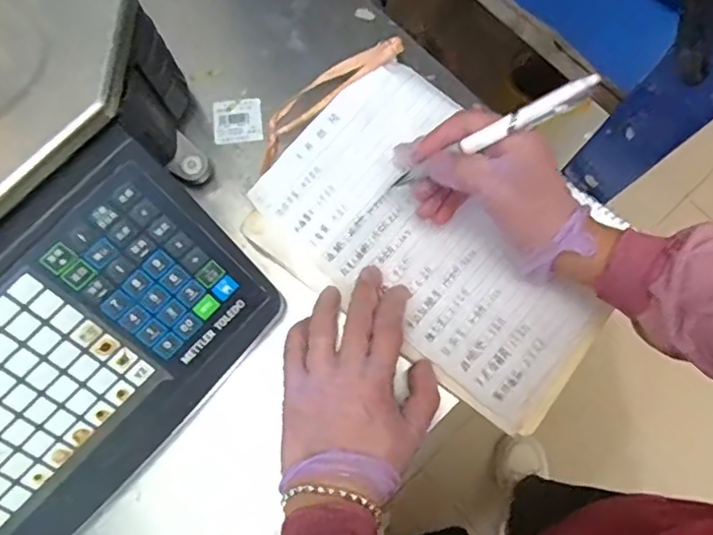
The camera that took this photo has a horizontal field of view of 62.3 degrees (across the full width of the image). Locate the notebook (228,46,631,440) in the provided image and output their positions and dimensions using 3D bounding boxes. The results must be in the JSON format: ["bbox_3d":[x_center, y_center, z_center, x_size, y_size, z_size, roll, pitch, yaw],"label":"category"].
[{"bbox_3d":[0.067,-0.025,0.439,0.259,0.025,0.181,36,80,8],"label":"notebook"}]

